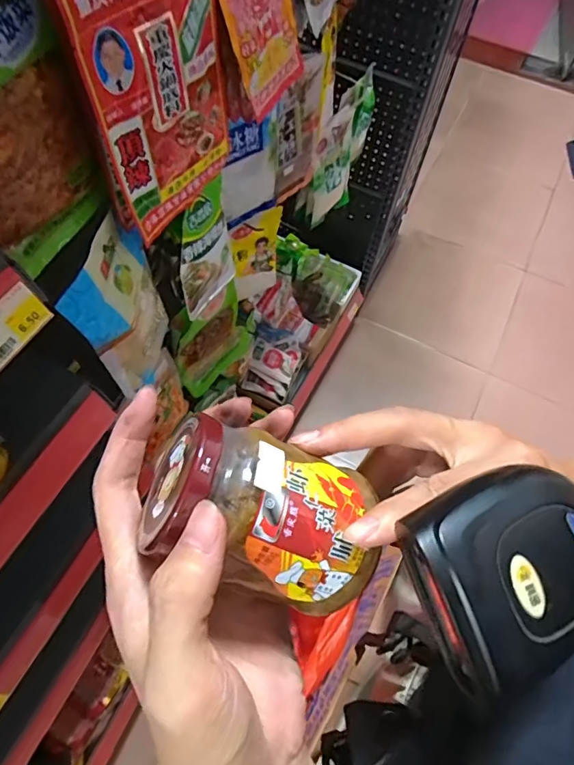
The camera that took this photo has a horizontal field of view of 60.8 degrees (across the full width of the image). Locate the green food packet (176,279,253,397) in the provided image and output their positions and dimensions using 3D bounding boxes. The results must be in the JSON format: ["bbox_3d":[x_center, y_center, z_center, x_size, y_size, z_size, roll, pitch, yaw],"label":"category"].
[{"bbox_3d":[-0.120,-0.059,0.810,0.035,0.156,0.149,36,66,15],"label":"green food packet"}]

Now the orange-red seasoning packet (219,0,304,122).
[{"bbox_3d":[-0.025,-0.353,0.464,0.009,0.159,0.102,19,64,26],"label":"orange-red seasoning packet"}]

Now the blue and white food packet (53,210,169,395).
[{"bbox_3d":[-0.168,-0.079,0.522,0.039,0.170,0.136,11,62,3],"label":"blue and white food packet"}]

